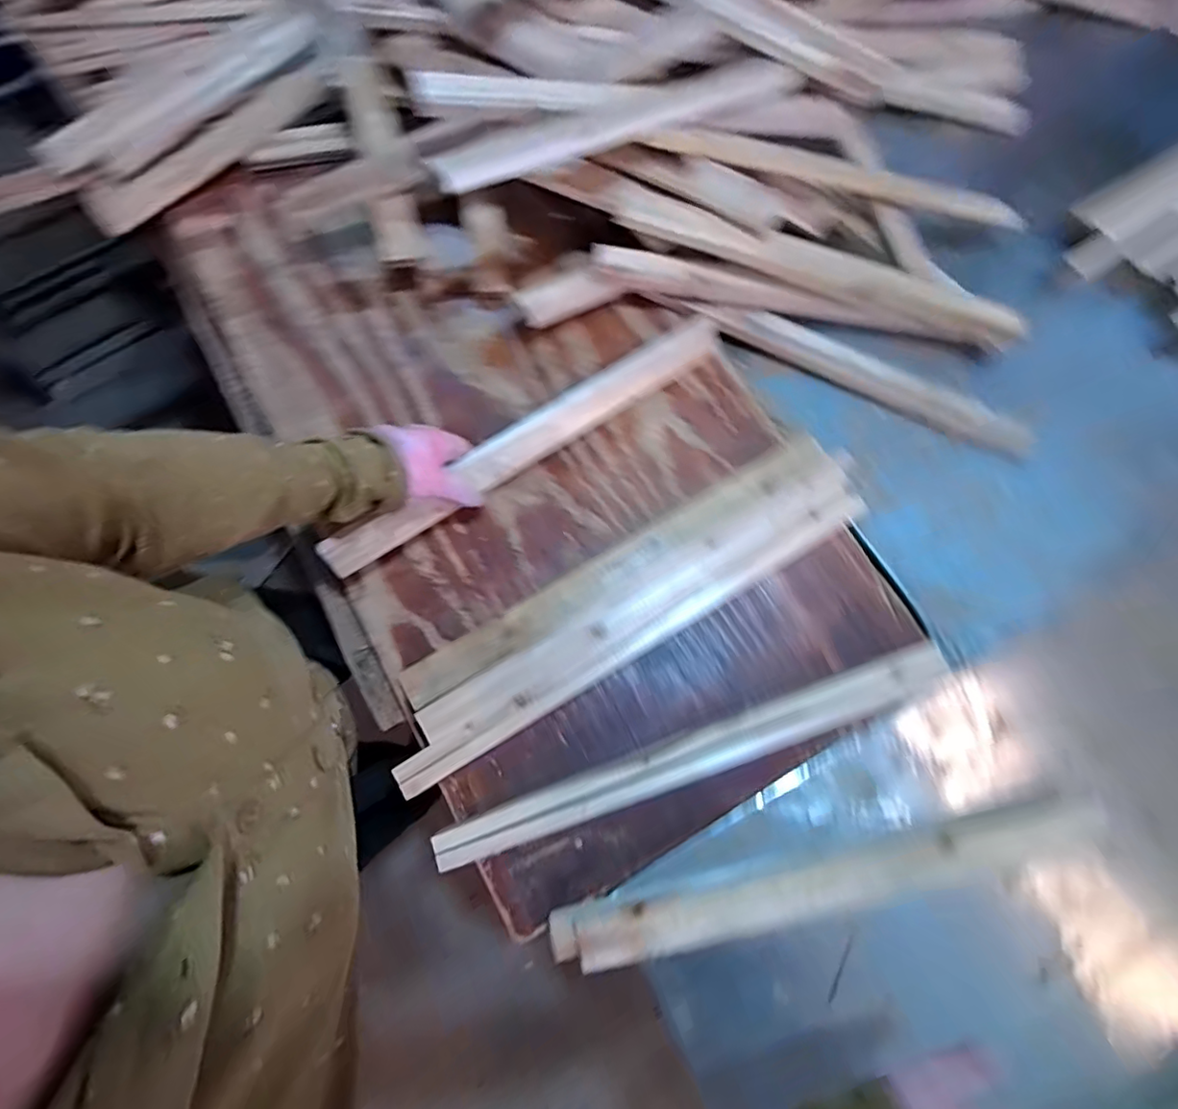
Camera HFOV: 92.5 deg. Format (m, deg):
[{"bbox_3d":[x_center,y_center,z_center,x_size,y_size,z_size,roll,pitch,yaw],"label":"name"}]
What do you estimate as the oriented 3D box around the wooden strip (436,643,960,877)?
[{"bbox_3d":[0.107,0.181,0.518,0.499,0.016,0.038,-18,75,-6],"label":"wooden strip"}]

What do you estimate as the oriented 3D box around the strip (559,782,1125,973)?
[{"bbox_3d":[0.220,0.296,0.513,0.505,0.032,0.047,-11,74,-5],"label":"strip"}]

